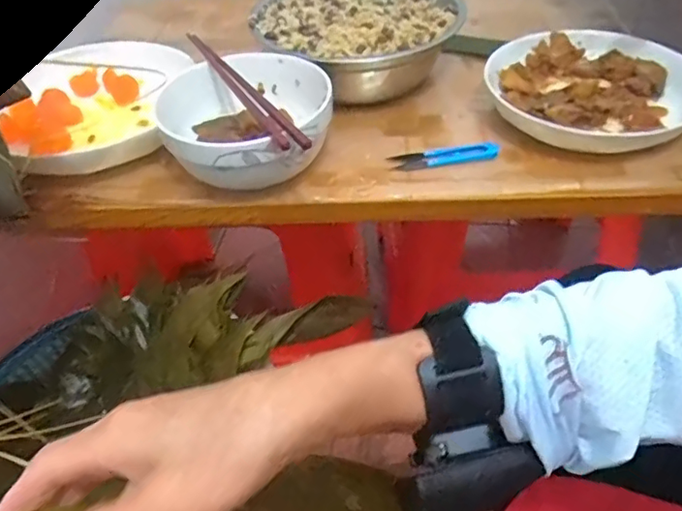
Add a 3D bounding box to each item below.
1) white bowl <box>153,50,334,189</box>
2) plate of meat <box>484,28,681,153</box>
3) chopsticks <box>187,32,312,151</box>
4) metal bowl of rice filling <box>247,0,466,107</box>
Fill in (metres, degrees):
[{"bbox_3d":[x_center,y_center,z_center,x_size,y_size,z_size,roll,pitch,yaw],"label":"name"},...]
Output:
[{"bbox_3d":[-0.076,-0.121,0.521,0.138,0.079,0.170,6,45,9],"label":"white bowl"},{"bbox_3d":[0.248,-0.166,0.570,0.197,0.043,0.206,-2,44,1],"label":"plate of meat"},{"bbox_3d":[-0.090,-0.149,0.501,0.020,0.011,0.235,-23,48,-19],"label":"chopsticks"},{"bbox_3d":[0.017,-0.245,0.624,0.215,0.103,0.203,-2,44,1],"label":"metal bowl of rice filling"}]

